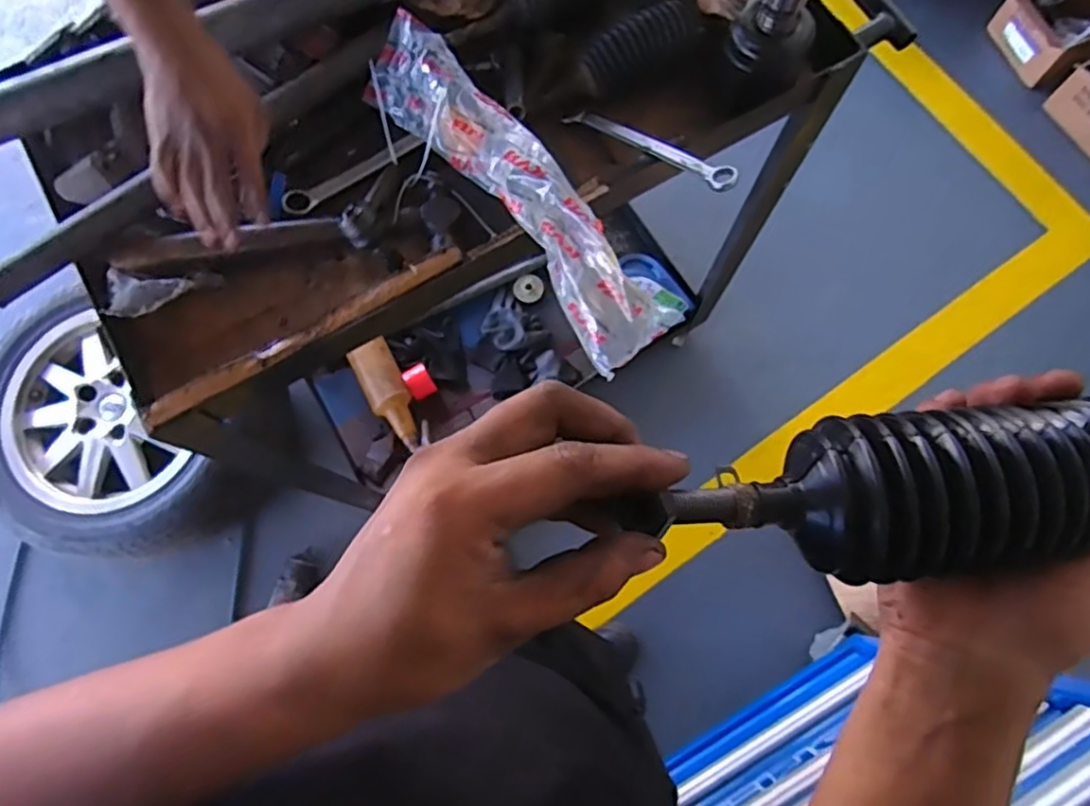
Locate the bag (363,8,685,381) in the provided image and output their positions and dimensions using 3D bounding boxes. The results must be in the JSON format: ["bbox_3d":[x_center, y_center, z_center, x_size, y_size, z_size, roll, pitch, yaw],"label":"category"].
[{"bbox_3d":[-0.036,-0.211,0.639,0.091,0.054,0.411,-38,78,-8],"label":"bag"}]

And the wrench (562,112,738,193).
[{"bbox_3d":[0.104,-0.260,0.678,0.206,0.016,0.024,36,78,28],"label":"wrench"}]

